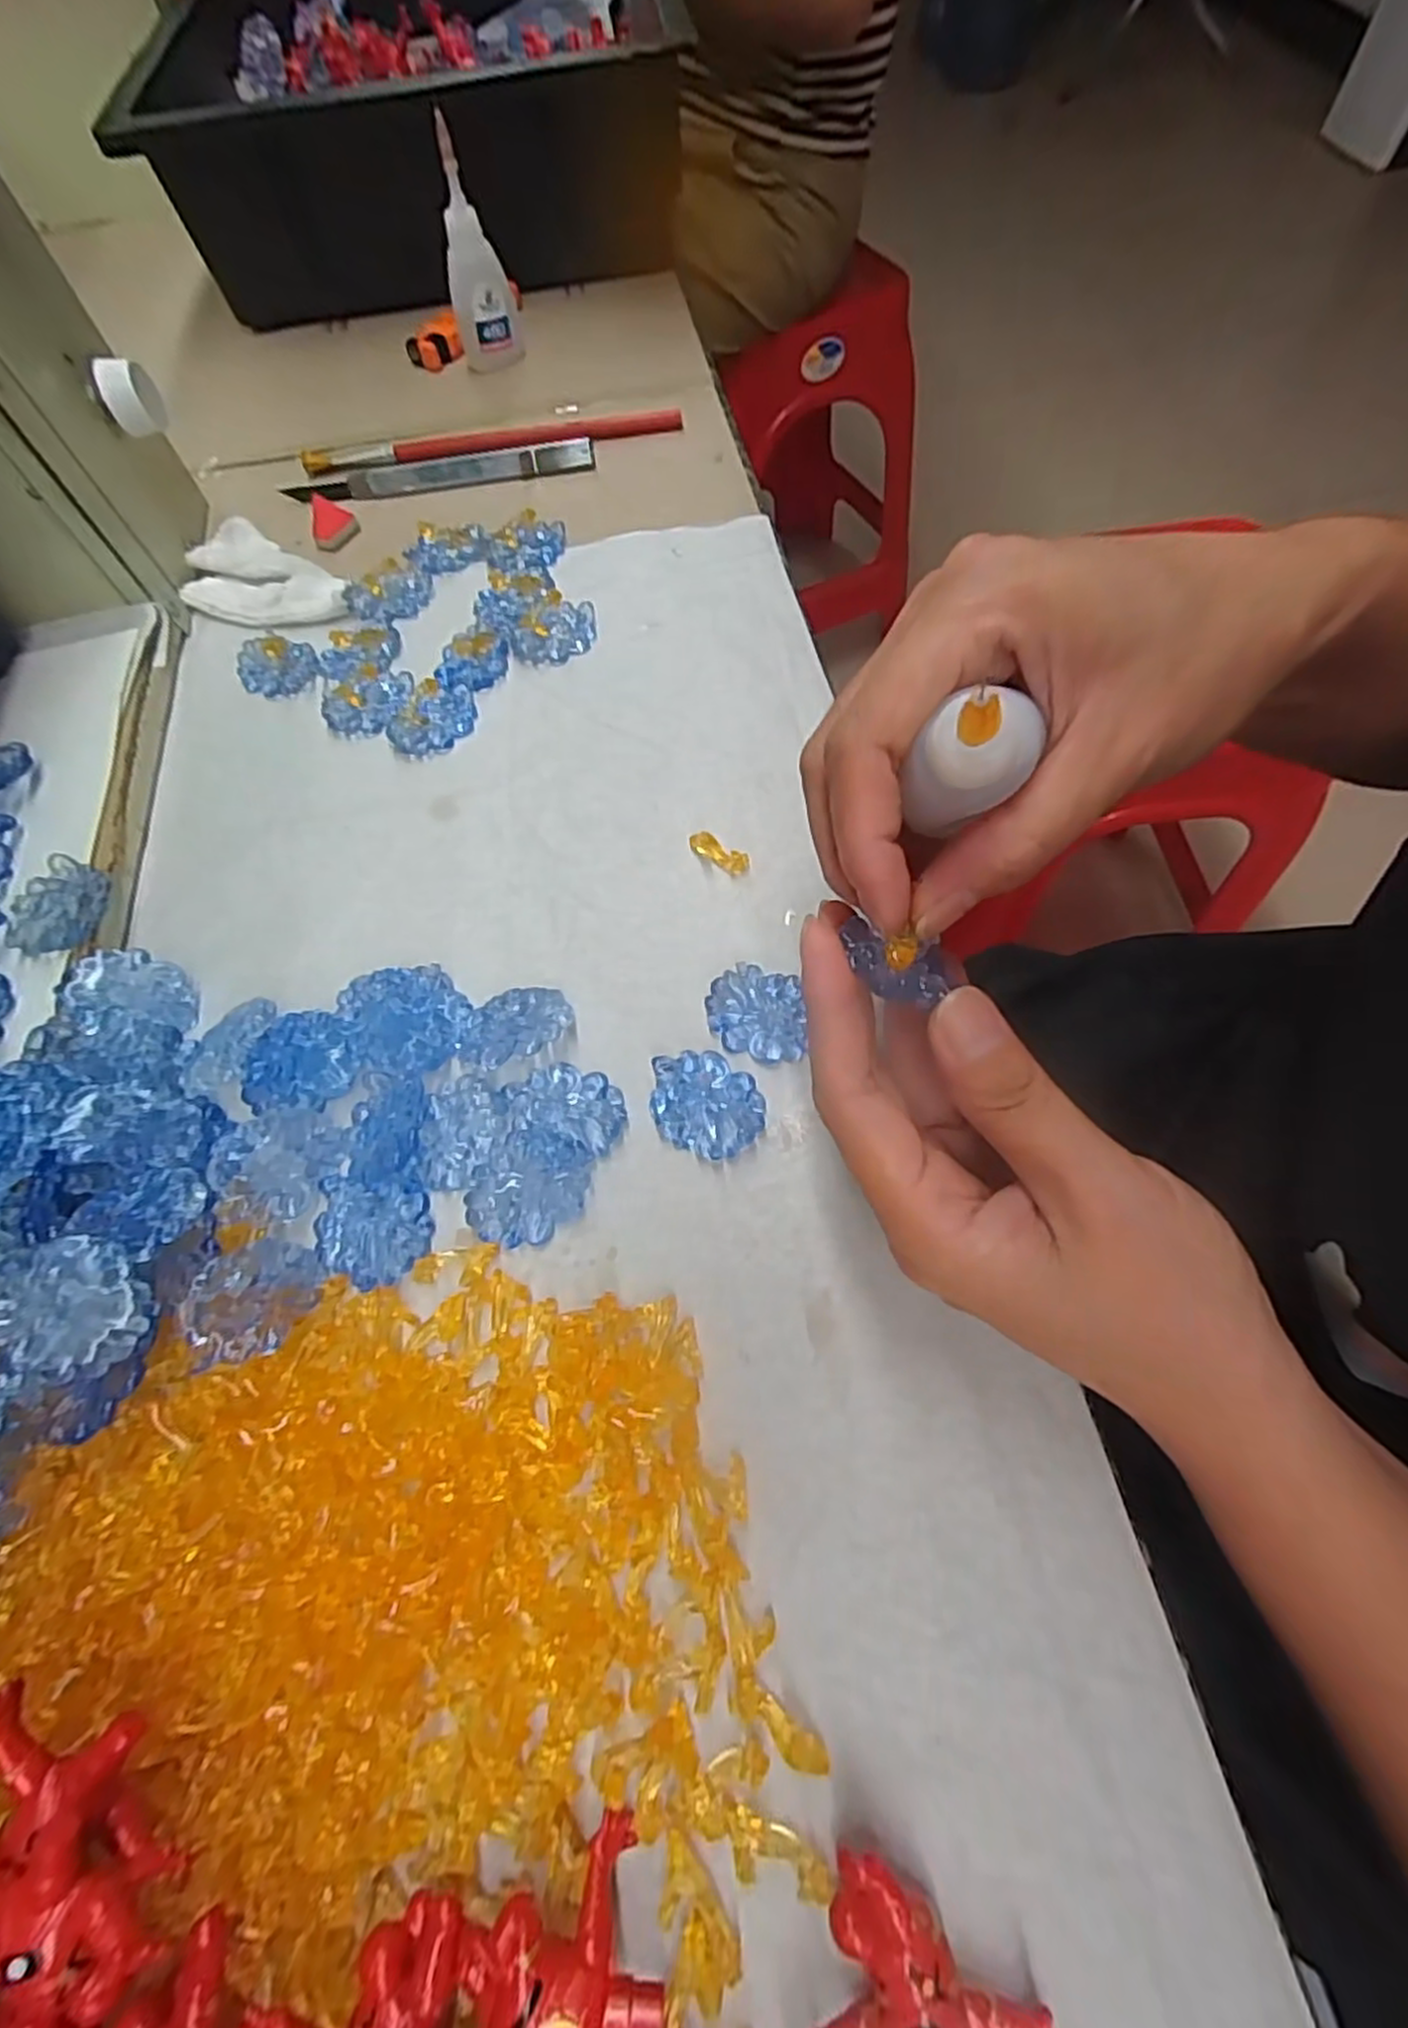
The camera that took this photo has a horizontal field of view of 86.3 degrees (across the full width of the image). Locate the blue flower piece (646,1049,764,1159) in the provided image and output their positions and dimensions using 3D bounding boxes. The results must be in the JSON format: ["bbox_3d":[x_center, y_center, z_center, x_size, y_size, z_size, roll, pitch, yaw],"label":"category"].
[{"bbox_3d":[0.000,0.027,0.230,0.037,0.004,0.030,29,70,17],"label":"blue flower piece"}]

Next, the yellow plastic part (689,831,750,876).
[{"bbox_3d":[0.005,-0.058,0.267,0.024,0.004,0.008,30,70,17],"label":"yellow plastic part"}]

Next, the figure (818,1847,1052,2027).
[{"bbox_3d":[0.043,0.190,0.141,0.043,0.015,0.035,21,68,14],"label":"figure"}]

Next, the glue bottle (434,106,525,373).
[{"bbox_3d":[-0.121,-0.402,0.398,0.035,0.092,0.027,-14,64,-3],"label":"glue bottle"}]

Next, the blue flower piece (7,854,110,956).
[{"bbox_3d":[-0.218,-0.036,0.253,0.029,0.007,0.036,4,65,6],"label":"blue flower piece"}]

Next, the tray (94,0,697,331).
[{"bbox_3d":[-0.180,-0.630,0.514,0.285,0.105,0.439,-8,64,1],"label":"tray"}]

